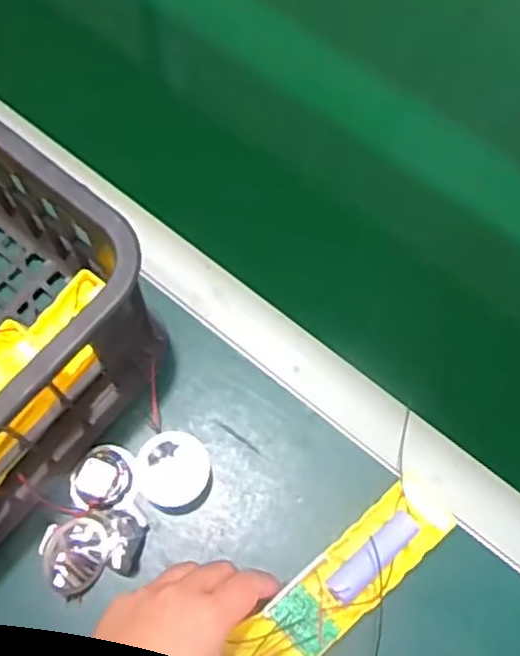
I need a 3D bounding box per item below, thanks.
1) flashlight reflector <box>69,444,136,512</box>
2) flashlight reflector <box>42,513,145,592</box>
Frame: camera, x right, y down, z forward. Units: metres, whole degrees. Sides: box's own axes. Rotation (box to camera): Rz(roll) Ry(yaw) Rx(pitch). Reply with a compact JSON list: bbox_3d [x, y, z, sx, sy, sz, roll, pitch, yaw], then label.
[{"bbox_3d":[-0.102,0.097,0.440,0.038,0.021,0.045,23,69,8],"label":"flashlight reflector"},{"bbox_3d":[-0.101,0.138,0.423,0.060,0.024,0.041,-16,69,-7],"label":"flashlight reflector"}]

